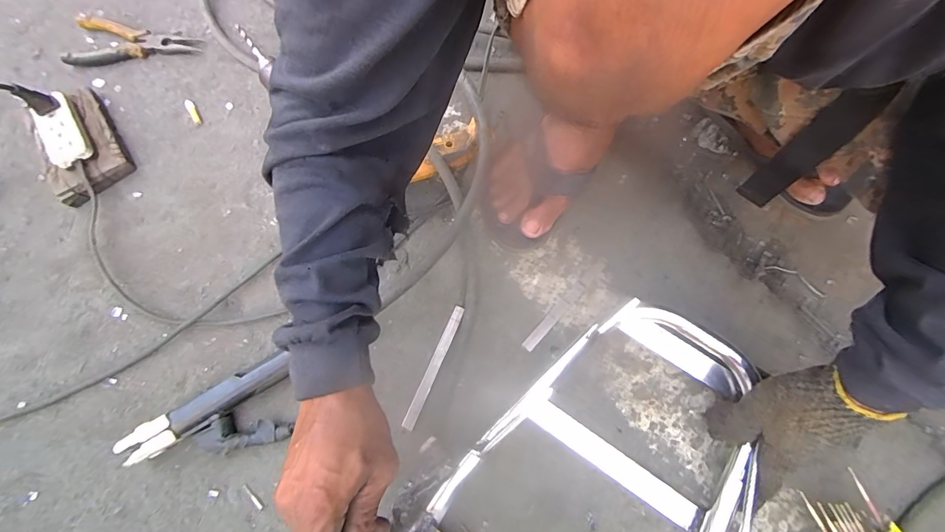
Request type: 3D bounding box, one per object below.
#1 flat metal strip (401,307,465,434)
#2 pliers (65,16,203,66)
[{"bbox_3d":[-0.043,0.111,0.458,0.013,0.007,0.142,22,76,7],"label":"flat metal strip"},{"bbox_3d":[-0.484,-0.333,0.585,0.185,0.017,0.091,-5,74,0],"label":"pliers"}]

